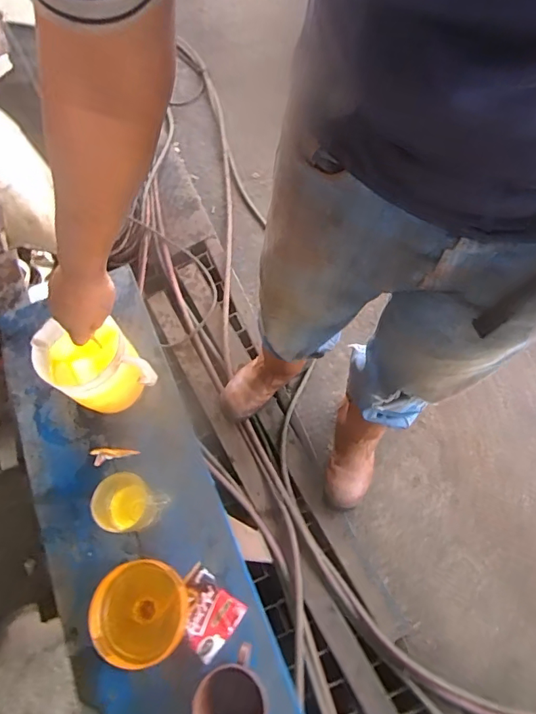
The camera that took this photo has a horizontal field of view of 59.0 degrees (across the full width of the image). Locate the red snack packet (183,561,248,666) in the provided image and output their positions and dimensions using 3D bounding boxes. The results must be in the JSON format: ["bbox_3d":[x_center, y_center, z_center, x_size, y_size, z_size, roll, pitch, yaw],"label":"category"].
[{"bbox_3d":[-0.089,0.351,0.656,0.095,0.022,0.082,36,70,16],"label":"red snack packet"}]

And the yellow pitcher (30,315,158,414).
[{"bbox_3d":[-0.269,0.018,0.737,0.145,0.119,0.120,42,72,17],"label":"yellow pitcher"}]

